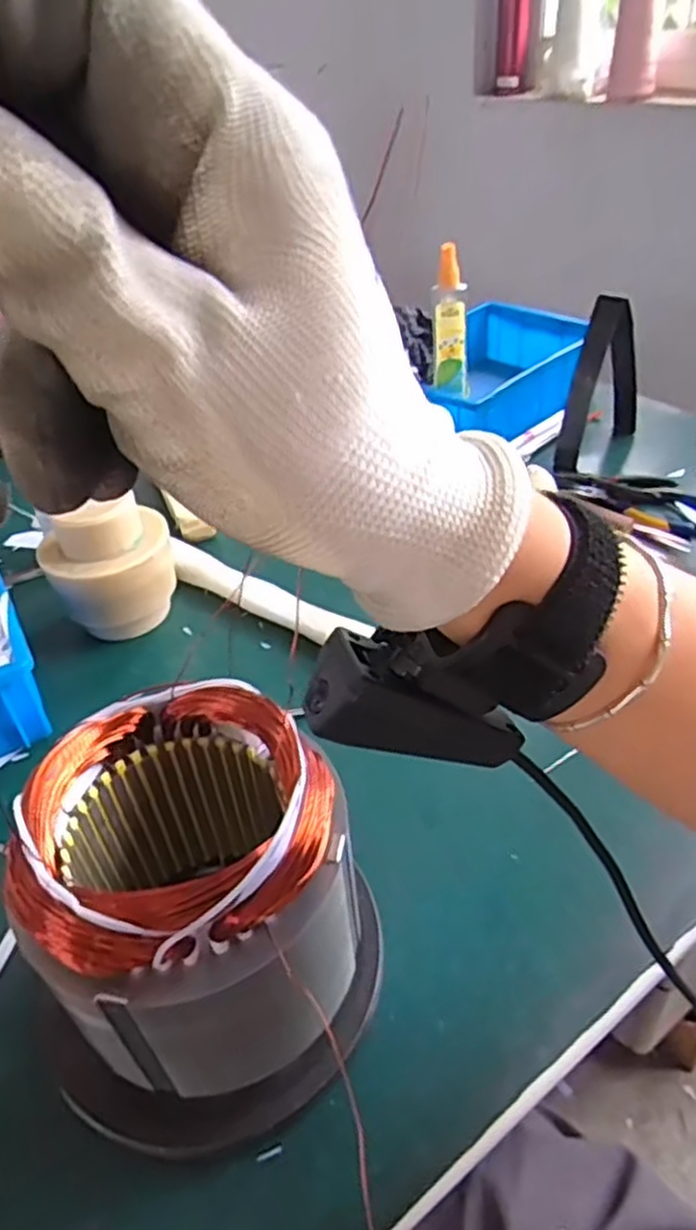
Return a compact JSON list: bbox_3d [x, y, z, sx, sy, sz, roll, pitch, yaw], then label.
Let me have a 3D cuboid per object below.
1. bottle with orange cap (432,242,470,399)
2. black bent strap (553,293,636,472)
[{"bbox_3d":[0.121,-0.343,0.870,0.038,0.158,0.032,-3,40,4],"label":"bottle with orange cap"},{"bbox_3d":[0.294,-0.272,0.843,0.033,0.172,0.150,28,50,34],"label":"black bent strap"}]

